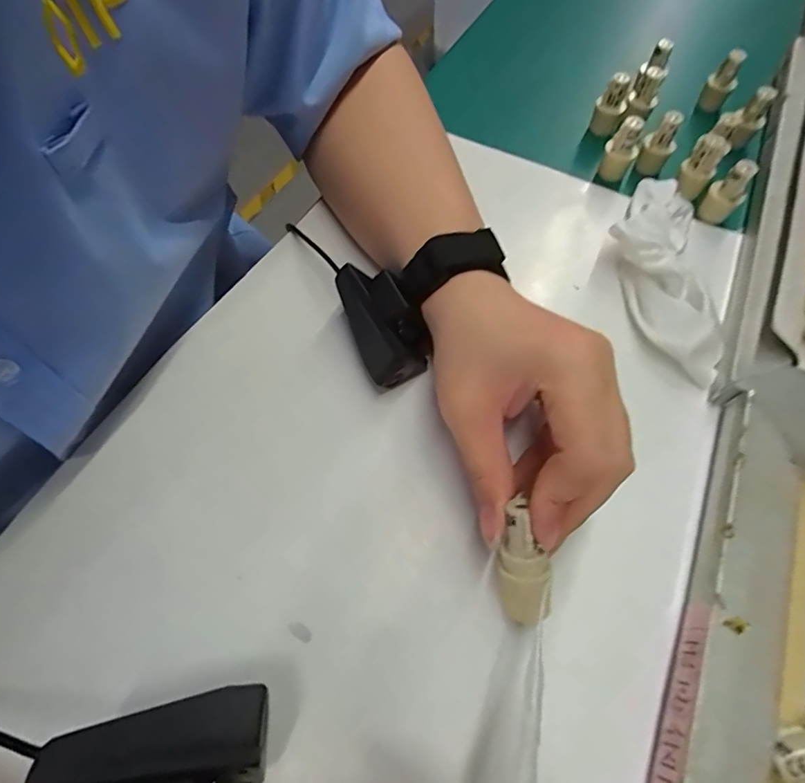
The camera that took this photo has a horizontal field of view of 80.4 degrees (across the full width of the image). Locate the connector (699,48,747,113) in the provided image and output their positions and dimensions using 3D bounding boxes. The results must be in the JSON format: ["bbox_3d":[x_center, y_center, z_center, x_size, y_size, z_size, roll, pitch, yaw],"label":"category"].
[{"bbox_3d":[0.273,-0.265,0.407,0.018,0.046,0.015,8,61,0],"label":"connector"}]

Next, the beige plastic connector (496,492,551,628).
[{"bbox_3d":[0.053,0.077,0.205,0.018,0.021,0.058,-6,93,-5],"label":"beige plastic connector"}]

